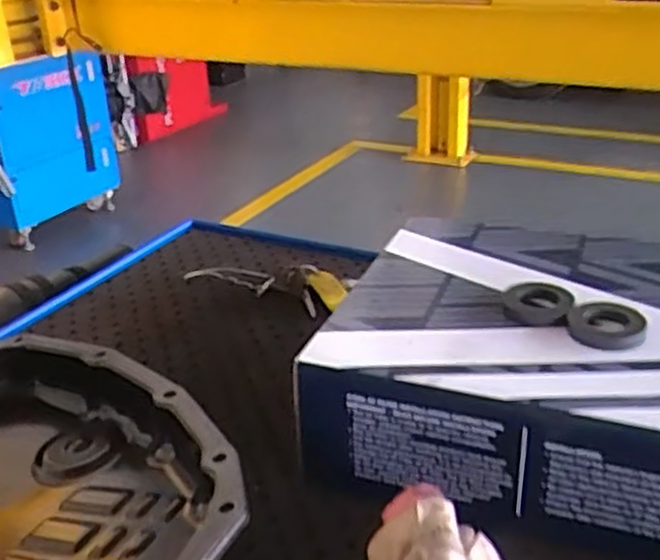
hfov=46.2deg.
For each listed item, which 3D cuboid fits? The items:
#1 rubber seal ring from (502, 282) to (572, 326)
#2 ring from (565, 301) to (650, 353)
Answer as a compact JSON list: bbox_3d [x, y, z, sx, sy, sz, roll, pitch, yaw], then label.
[{"bbox_3d":[0.111,0.012,0.415,0.036,0.008,0.037,4,25,15],"label":"rubber seal ring"},{"bbox_3d":[0.140,0.022,0.390,0.036,0.010,0.040,4,25,15],"label":"ring"}]

